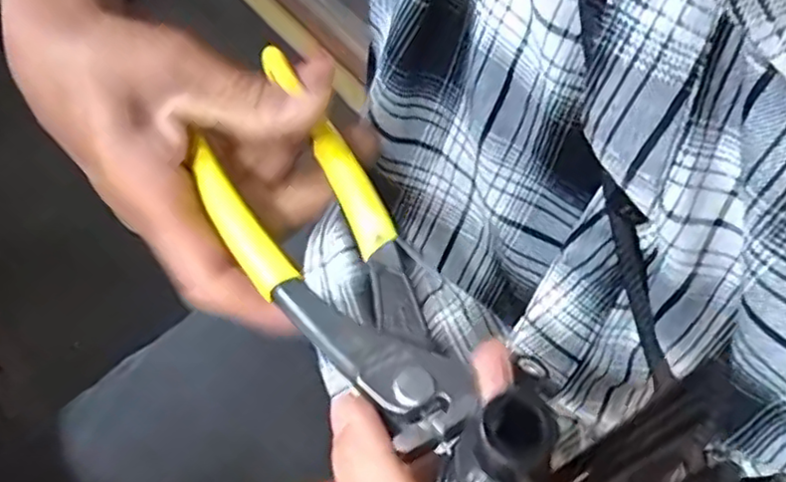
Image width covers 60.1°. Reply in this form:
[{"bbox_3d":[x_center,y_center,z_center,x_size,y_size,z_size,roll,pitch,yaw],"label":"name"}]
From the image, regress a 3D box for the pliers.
[{"bbox_3d":[-0.026,-0.005,0.214,0.047,0.012,0.160,-24,53,-16],"label":"pliers"}]

